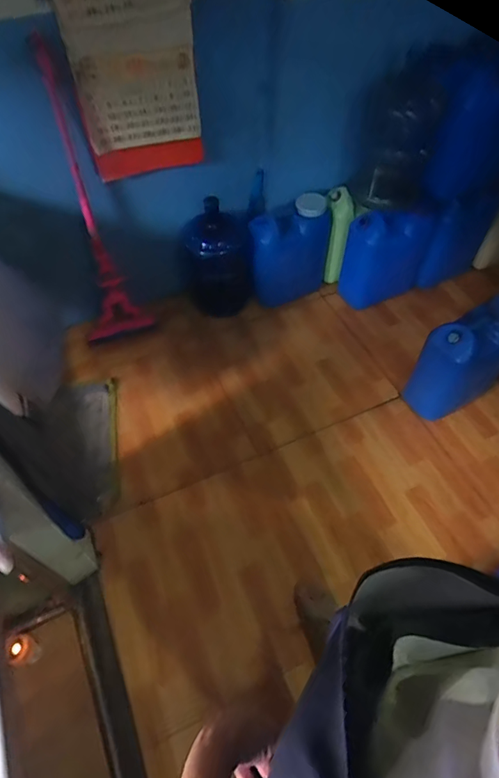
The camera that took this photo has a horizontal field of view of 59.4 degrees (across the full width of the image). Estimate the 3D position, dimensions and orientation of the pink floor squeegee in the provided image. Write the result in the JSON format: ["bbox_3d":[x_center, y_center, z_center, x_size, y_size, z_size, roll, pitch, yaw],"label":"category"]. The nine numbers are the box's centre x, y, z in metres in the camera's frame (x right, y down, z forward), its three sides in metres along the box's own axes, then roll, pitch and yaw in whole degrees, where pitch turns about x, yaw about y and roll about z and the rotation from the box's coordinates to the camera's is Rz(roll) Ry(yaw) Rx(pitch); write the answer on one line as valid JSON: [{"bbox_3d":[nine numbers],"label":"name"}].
[{"bbox_3d":[-0.528,-0.542,1.438,0.238,0.923,0.148,-15,56,-10],"label":"pink floor squeegee"}]

